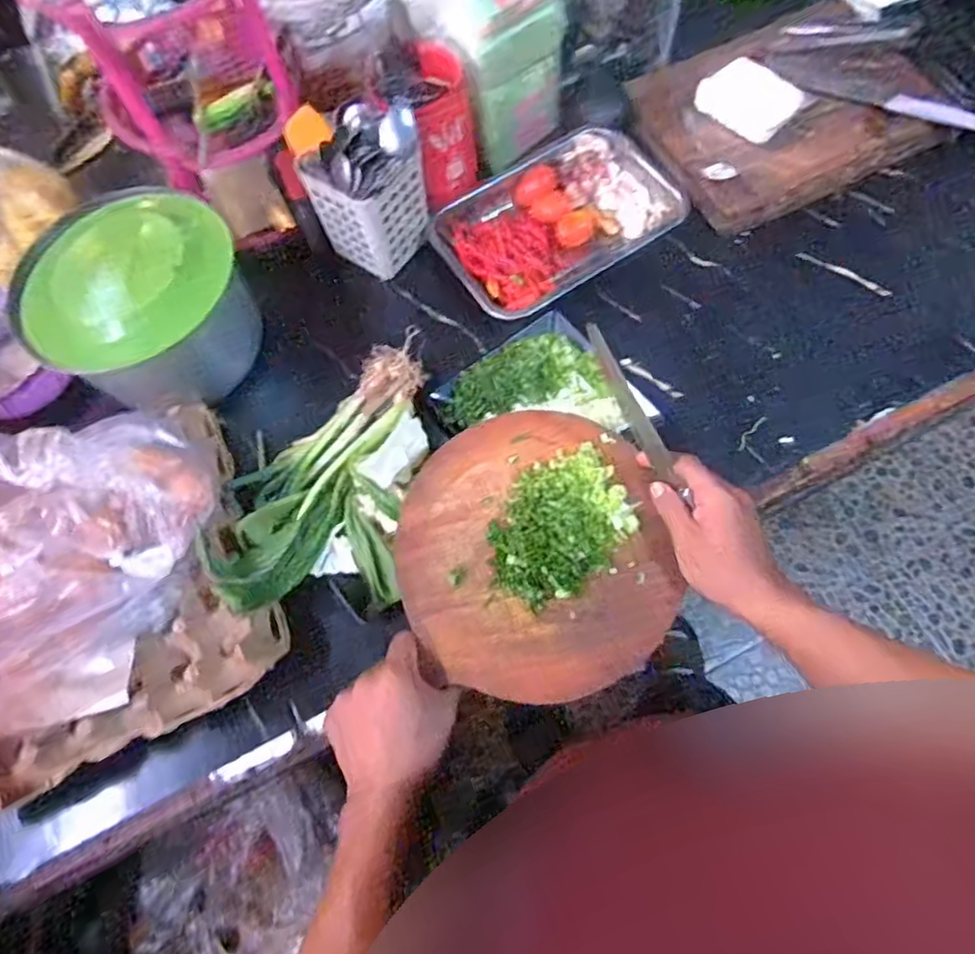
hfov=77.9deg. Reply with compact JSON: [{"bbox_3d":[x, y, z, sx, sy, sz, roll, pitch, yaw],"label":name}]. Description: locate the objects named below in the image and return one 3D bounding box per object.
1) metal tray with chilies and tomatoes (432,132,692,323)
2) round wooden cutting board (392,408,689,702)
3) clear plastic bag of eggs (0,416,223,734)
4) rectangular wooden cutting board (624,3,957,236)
[{"bbox_3d":[0.083,-0.329,0.774,0.294,0.045,0.210,-34,72,-10],"label":"metal tray with chilies and tomatoes"},{"bbox_3d":[0.038,0.063,0.538,0.231,0.034,0.247,0,74,-1],"label":"round wooden cutting board"},{"bbox_3d":[-0.366,0.076,0.533,0.223,0.141,0.243,-16,70,-4],"label":"clear plastic bag of eggs"},{"bbox_3d":[0.408,-0.493,0.796,0.373,0.032,0.271,-23,70,-7],"label":"rectangular wooden cutting board"}]

